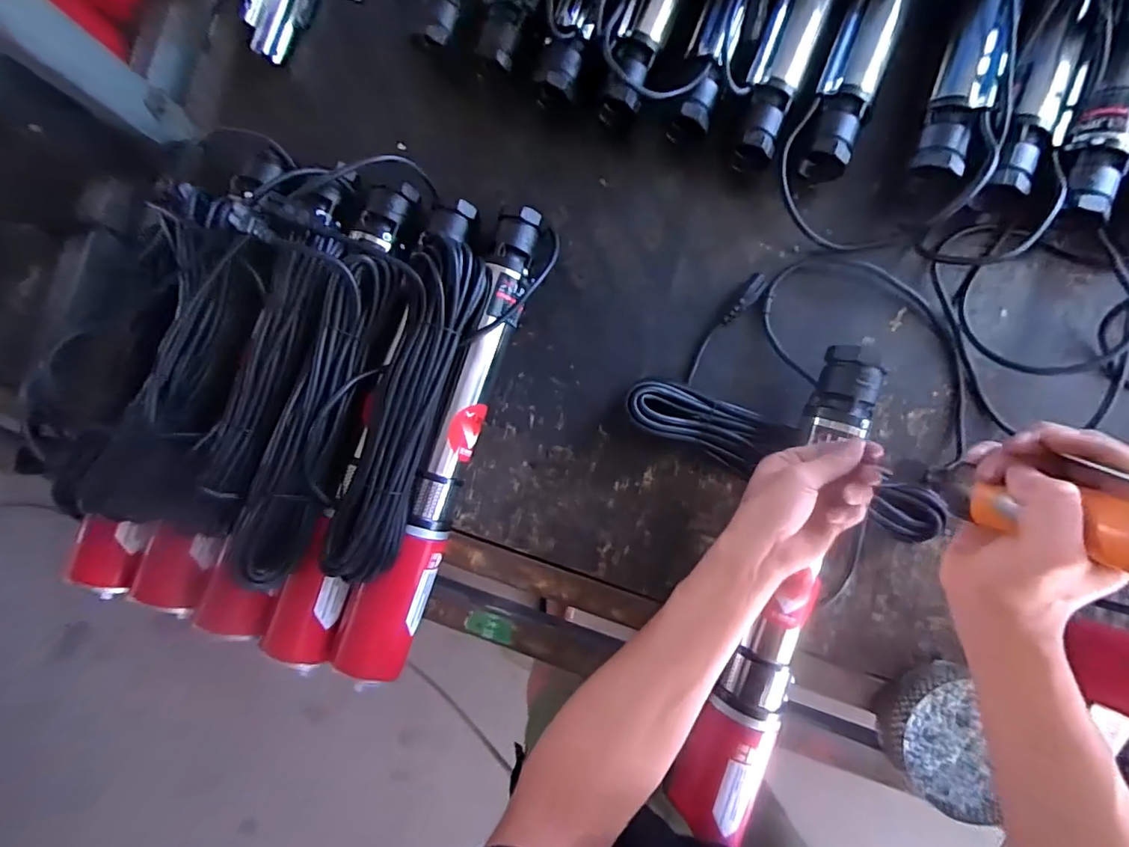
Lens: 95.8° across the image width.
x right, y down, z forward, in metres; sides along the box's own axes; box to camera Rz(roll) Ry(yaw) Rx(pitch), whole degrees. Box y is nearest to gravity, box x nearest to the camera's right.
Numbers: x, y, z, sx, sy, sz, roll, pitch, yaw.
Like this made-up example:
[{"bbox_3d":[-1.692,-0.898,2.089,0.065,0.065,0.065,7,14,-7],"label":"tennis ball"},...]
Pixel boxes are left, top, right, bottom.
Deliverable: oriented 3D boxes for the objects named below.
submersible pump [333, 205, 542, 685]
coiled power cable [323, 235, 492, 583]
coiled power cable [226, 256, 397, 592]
[{"bbox_3d":[-0.126,0.015,0.556,0.077,0.084,0.517,17,88,5],"label":"submersible pump"},{"bbox_3d":[-0.161,-0.019,0.503,0.080,0.060,0.336,16,88,5],"label":"coiled power cable"},{"bbox_3d":[-0.243,-0.011,0.502,0.066,0.066,0.337,14,87,5],"label":"coiled power cable"}]

